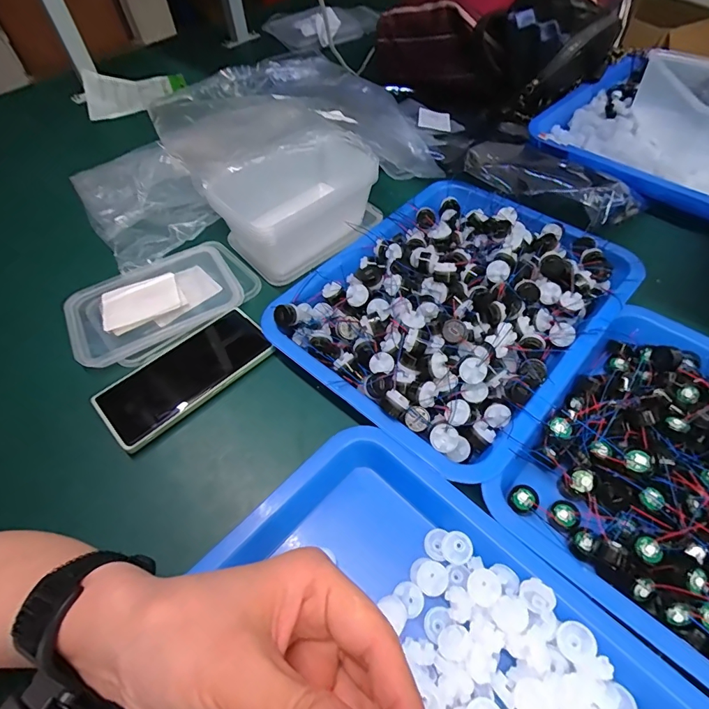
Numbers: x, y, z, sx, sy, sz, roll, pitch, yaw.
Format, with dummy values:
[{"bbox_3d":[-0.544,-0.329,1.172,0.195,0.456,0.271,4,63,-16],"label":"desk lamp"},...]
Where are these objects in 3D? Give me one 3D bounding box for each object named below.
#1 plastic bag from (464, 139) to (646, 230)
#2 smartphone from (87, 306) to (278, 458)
[{"bbox_3d":[0.238,-0.219,0.516,0.205,0.028,0.116,37,64,25],"label":"plastic bag"},{"bbox_3d":[-0.160,0.016,0.407,0.159,0.013,0.073,-38,63,-21],"label":"smartphone"}]

